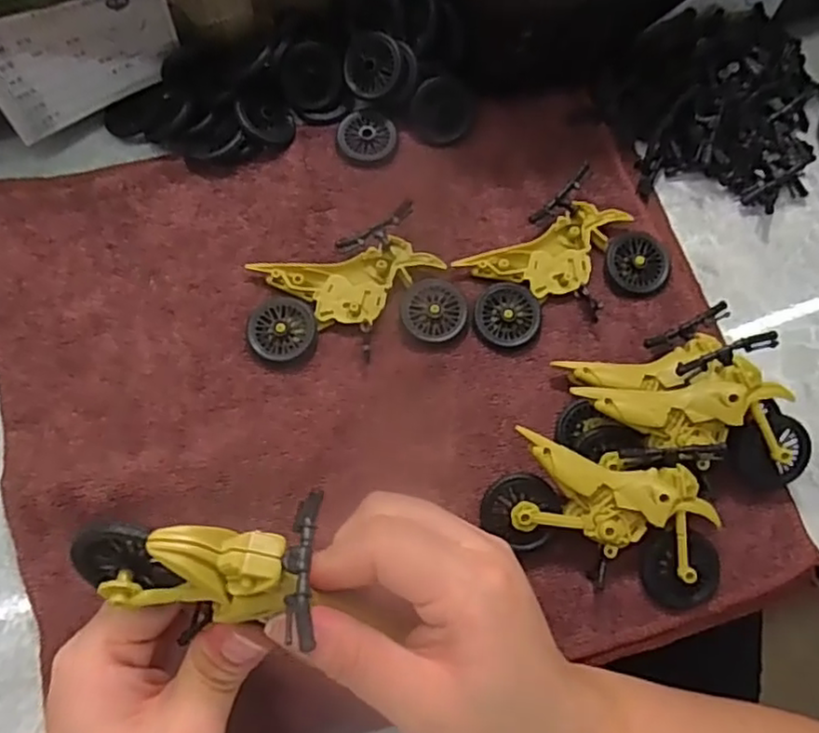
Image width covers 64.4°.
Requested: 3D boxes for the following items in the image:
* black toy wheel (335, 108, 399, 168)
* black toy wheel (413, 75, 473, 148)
[{"bbox_3d":[-0.026,-0.141,0.399,0.037,0.008,0.037,1,72,-2],"label":"black toy wheel"},{"bbox_3d":[0.019,-0.155,0.395,0.037,0.008,0.037,1,110,2],"label":"black toy wheel"}]

